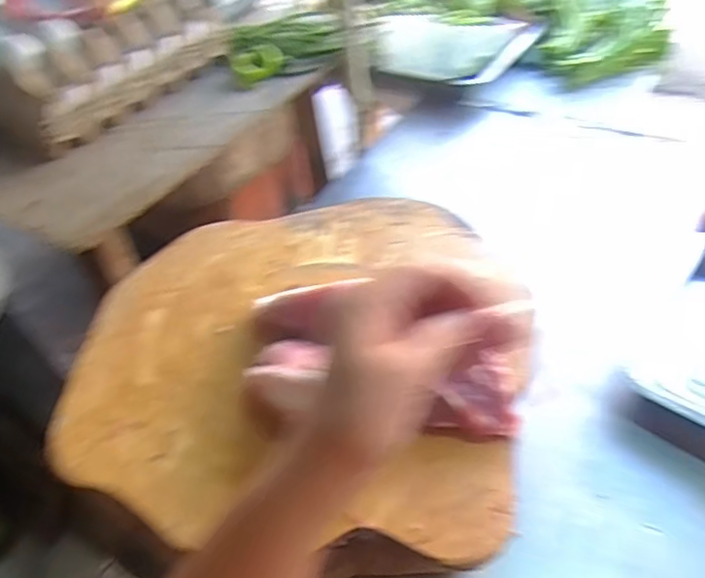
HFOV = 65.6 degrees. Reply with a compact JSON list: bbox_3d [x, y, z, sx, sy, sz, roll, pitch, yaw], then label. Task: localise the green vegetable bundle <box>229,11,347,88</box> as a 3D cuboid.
[{"bbox_3d":[-0.100,-0.359,0.792,0.167,0.034,0.167,-16,48,-7],"label":"green vegetable bundle"}]

